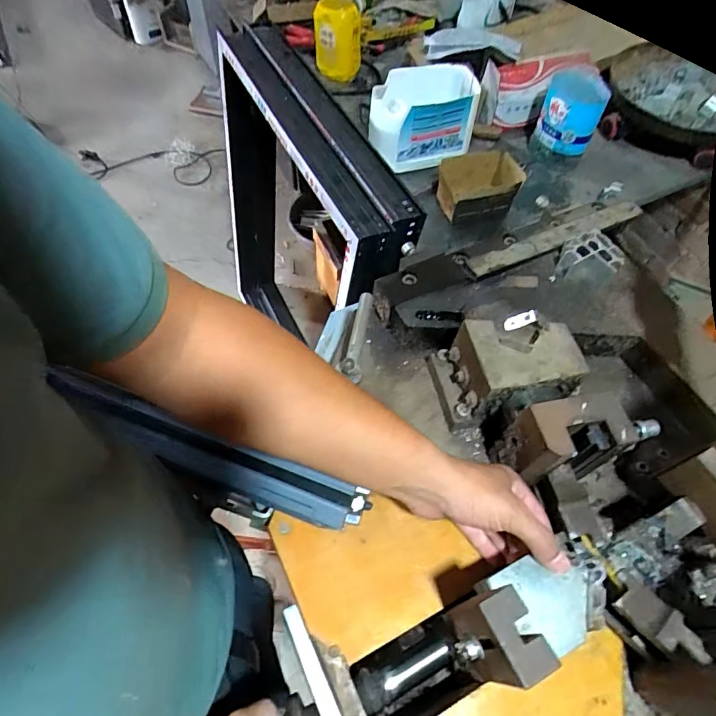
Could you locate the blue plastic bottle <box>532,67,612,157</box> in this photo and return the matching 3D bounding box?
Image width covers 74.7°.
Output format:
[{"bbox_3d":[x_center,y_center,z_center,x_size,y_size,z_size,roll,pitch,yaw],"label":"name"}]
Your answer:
[{"bbox_3d":[0.426,-0.496,0.940,0.111,0.113,0.112,20,59,9],"label":"blue plastic bottle"}]

